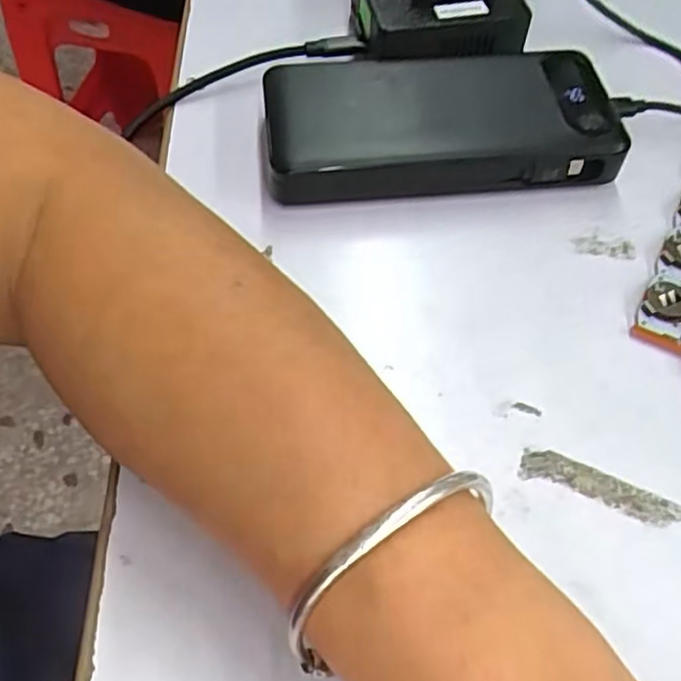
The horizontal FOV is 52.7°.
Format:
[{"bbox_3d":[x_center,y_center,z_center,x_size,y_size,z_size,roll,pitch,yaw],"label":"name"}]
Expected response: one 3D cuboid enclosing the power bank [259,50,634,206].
[{"bbox_3d":[0.045,-0.102,0.324,0.156,0.027,0.075,-5,57,-4],"label":"power bank"}]

